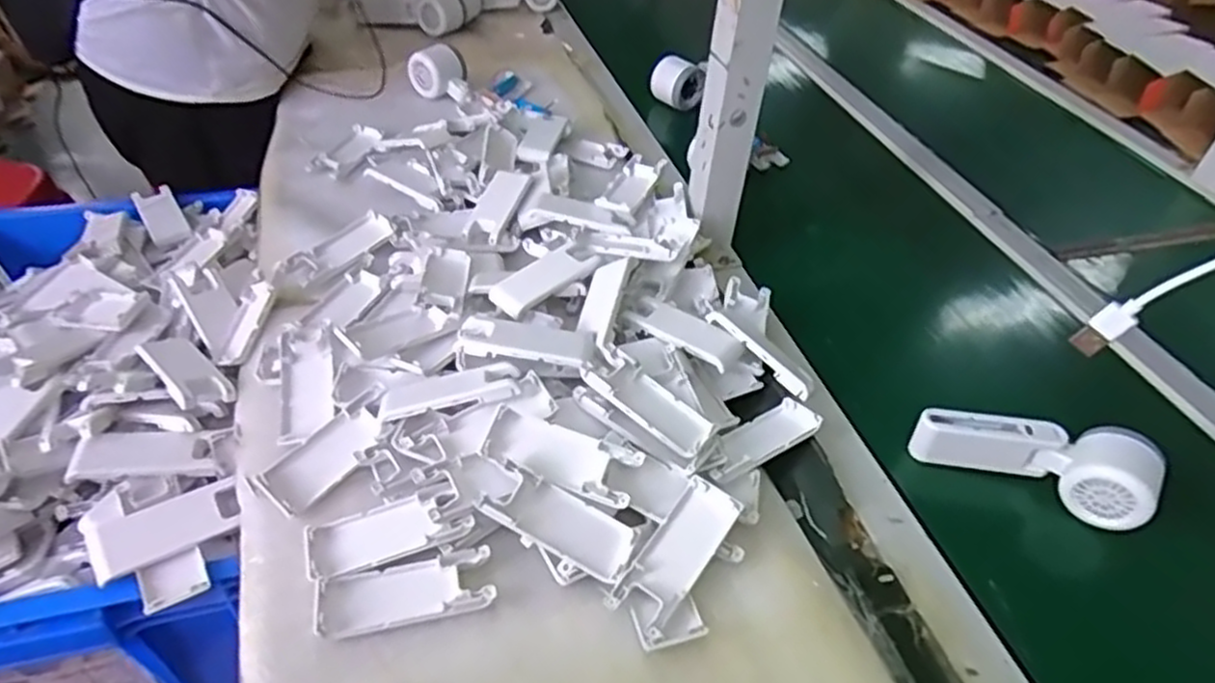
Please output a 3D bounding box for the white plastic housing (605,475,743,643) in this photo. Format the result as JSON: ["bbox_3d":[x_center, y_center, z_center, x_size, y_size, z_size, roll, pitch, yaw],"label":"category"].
[{"bbox_3d":[0.044,0.134,0.462,0.039,0.020,0.103,29,49,22],"label":"white plastic housing"}]

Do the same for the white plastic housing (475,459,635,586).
[{"bbox_3d":[-0.031,0.118,0.471,0.098,0.020,0.039,28,47,3],"label":"white plastic housing"}]

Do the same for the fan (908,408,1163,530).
[{"bbox_3d":[0.321,0.085,0.557,0.159,0.061,0.061,22,46,17],"label":"fan"}]

